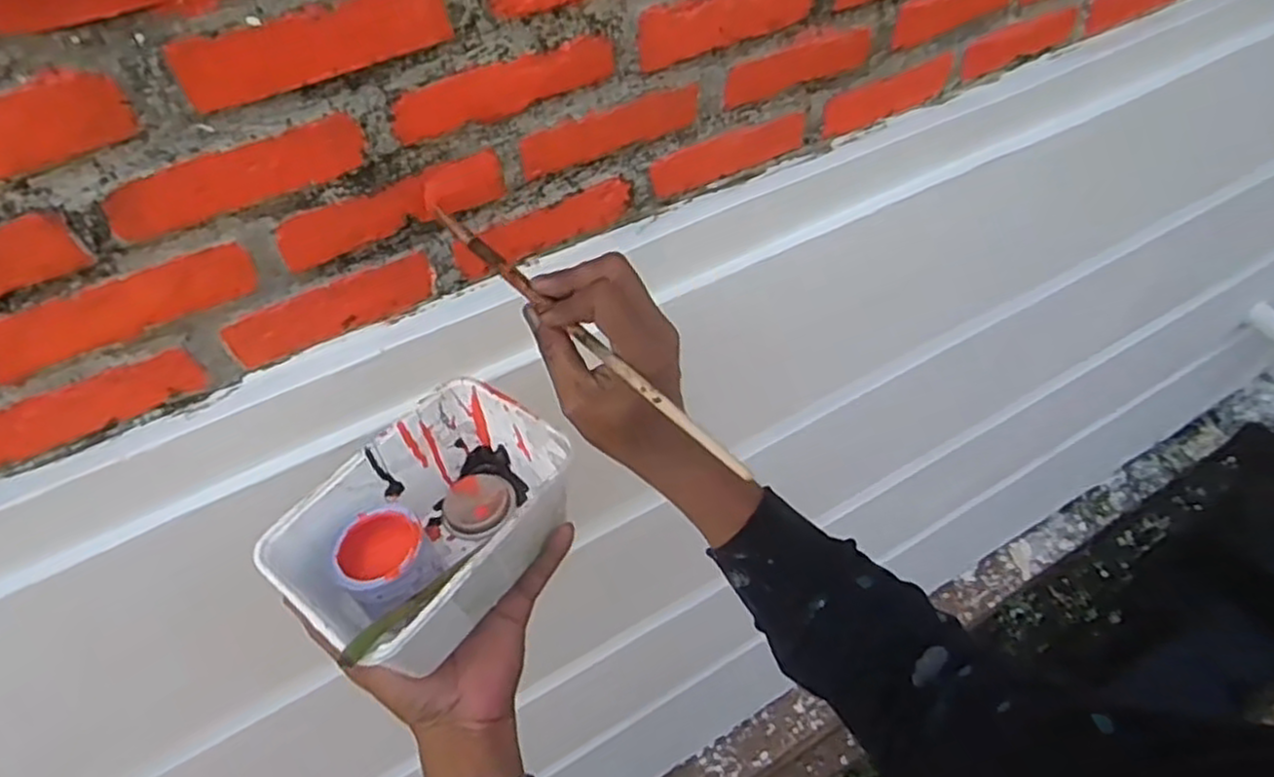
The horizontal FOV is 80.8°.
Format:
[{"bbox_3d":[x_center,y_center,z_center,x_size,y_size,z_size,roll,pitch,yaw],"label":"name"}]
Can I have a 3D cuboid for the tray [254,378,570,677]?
[{"bbox_3d":[-0.128,0.087,0.469,0.120,0.076,0.165,26,52,26],"label":"tray"}]

